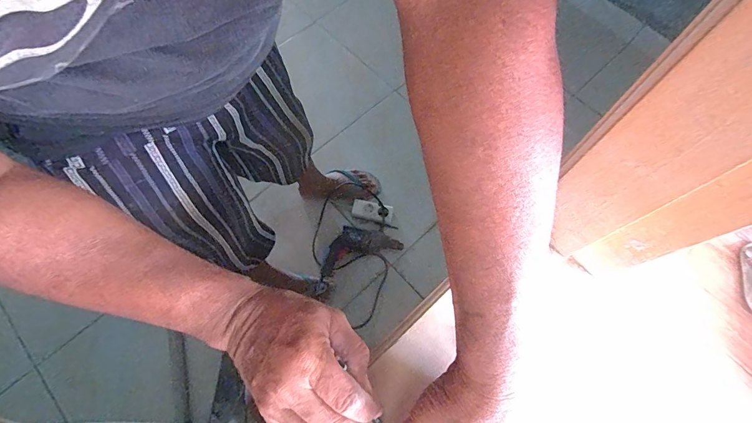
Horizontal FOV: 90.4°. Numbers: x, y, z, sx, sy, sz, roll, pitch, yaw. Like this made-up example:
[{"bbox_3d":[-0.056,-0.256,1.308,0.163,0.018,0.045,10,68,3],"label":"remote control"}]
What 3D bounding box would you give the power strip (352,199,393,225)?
[{"bbox_3d":[-0.013,0.002,1.285,0.139,0.034,0.062,10,69,3],"label":"power strip"}]

